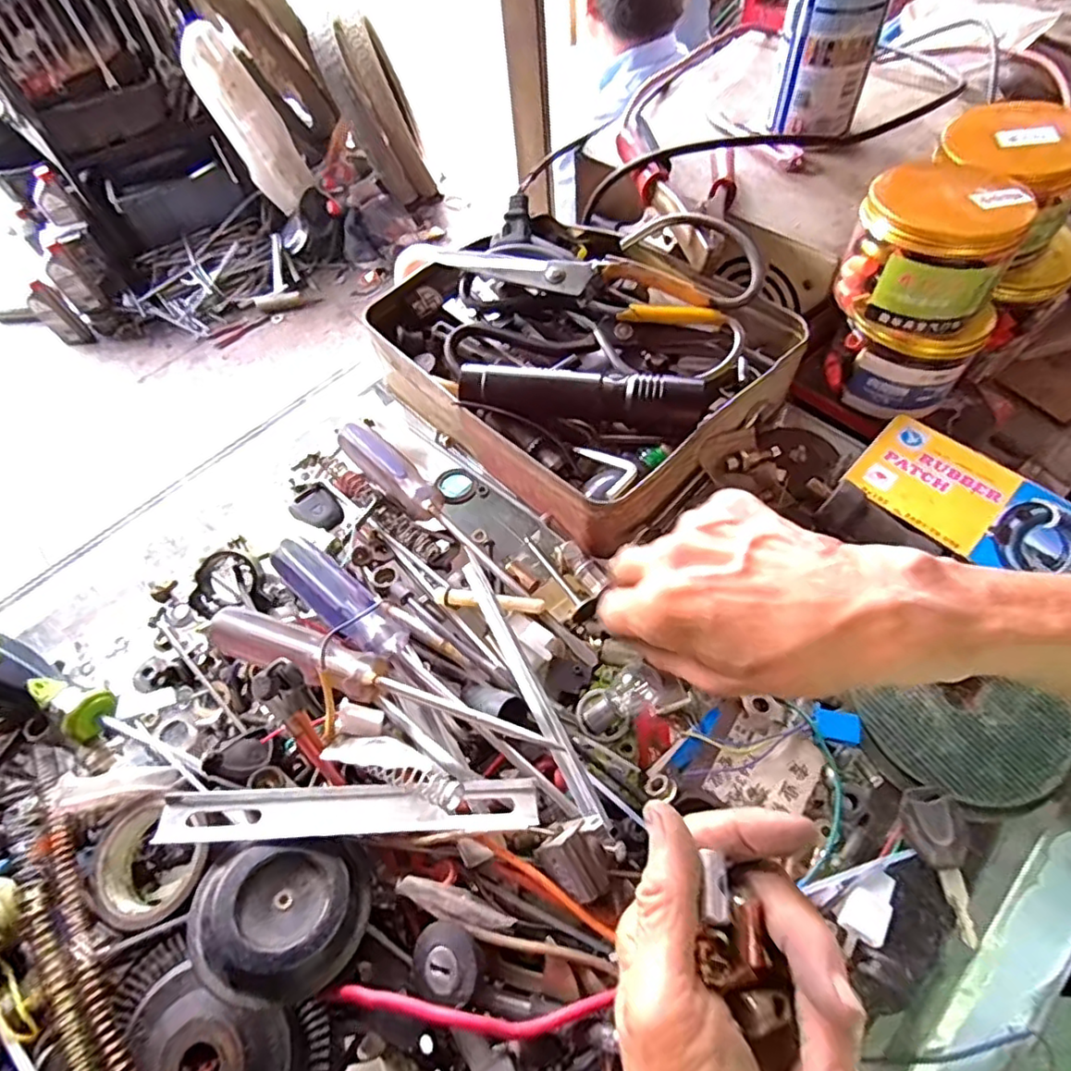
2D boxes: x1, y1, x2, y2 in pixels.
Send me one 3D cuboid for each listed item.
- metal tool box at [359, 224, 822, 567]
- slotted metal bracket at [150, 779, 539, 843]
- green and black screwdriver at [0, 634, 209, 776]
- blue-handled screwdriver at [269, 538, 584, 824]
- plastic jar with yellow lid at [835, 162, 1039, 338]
[{"bbox_3d":[0.026,-0.131,0.417,0.245,0.080,0.207,40,70,23],"label":"metal tool box"},{"bbox_3d":[-0.081,0.126,0.276,0.164,0.015,0.024,1,32,-7],"label":"slotted metal bracket"},{"bbox_3d":[-0.251,0.091,0.329,0.176,0.025,0.029,20,63,15],"label":"green and black screwdriver"},{"bbox_3d":[-0.060,0.066,0.316,0.210,0.024,0.027,32,67,20],"label":"blue-handled screwdriver"},{"bbox_3d":[0.231,-0.171,0.360,0.083,0.061,0.082,25,65,17],"label":"plastic jar with yellow lid"}]

